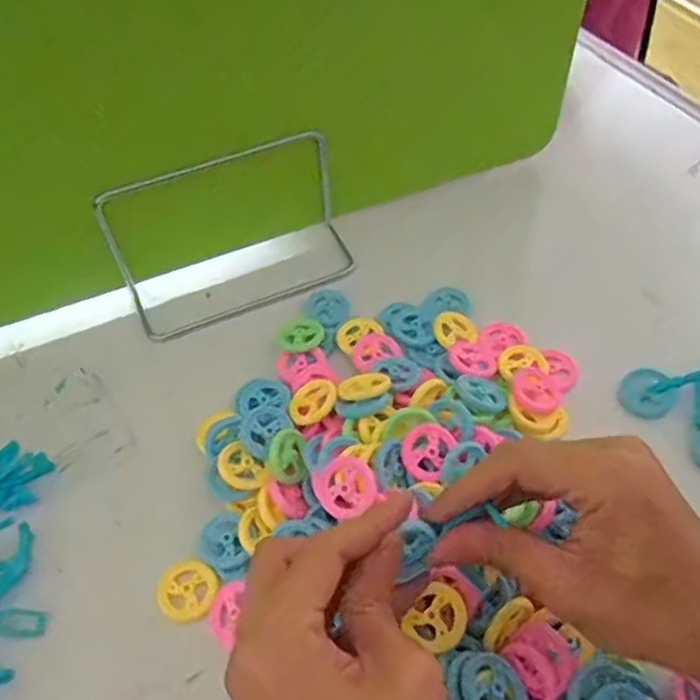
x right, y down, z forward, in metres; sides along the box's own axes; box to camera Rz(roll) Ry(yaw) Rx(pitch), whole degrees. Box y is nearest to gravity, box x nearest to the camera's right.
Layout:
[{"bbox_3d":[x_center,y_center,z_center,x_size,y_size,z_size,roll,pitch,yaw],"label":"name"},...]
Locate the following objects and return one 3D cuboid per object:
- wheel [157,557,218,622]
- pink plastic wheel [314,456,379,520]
[{"bbox_3d":[-0.081,0.118,0.340,0.028,0.004,0.030,-2,52,2],"label":"wheel"},{"bbox_3d":[-0.002,0.066,0.329,0.028,0.007,0.028,-5,74,16],"label":"pink plastic wheel"}]

